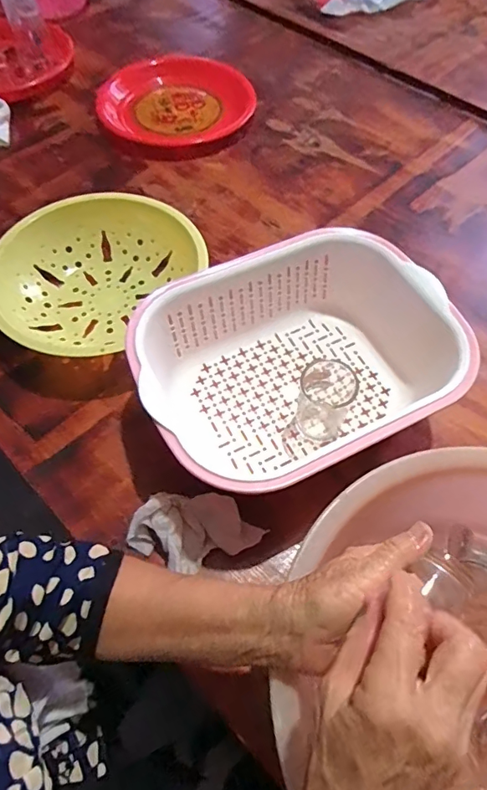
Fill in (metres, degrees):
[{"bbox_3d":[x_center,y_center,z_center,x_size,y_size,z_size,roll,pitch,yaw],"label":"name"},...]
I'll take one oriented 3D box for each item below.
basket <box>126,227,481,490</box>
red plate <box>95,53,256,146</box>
[{"bbox_3d":[0.056,-0.025,0.492,0.293,0.116,0.228,-24,63,-12],"label":"basket"},{"bbox_3d":[-0.113,-0.510,0.815,0.250,0.030,0.234,0,60,1],"label":"red plate"}]

